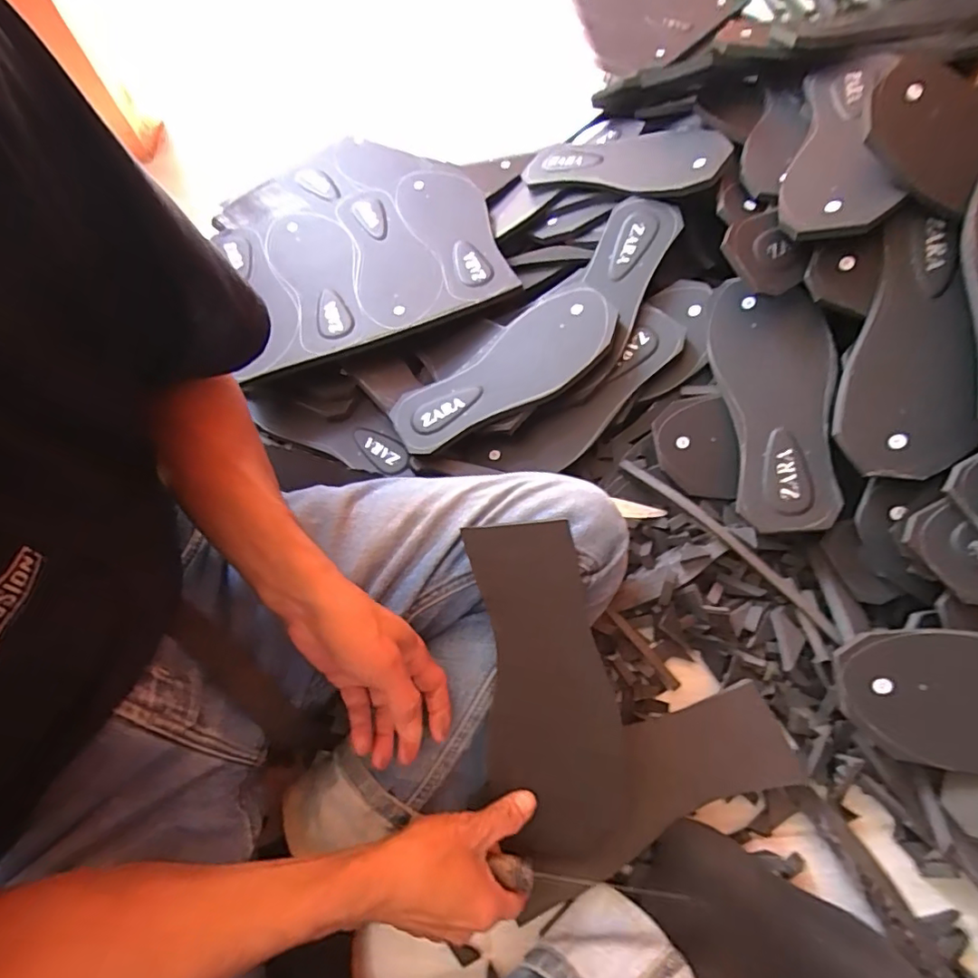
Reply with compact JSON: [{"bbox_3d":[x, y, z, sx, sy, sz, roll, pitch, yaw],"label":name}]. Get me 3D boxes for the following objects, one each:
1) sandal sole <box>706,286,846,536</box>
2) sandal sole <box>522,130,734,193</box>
[{"bbox_3d":[0.270,-0.085,0.506,0.100,0.022,0.246,-11,72,25],"label":"sandal sole"},{"bbox_3d":[0.151,-0.378,0.622,0.252,0.020,0.104,26,66,37],"label":"sandal sole"}]

